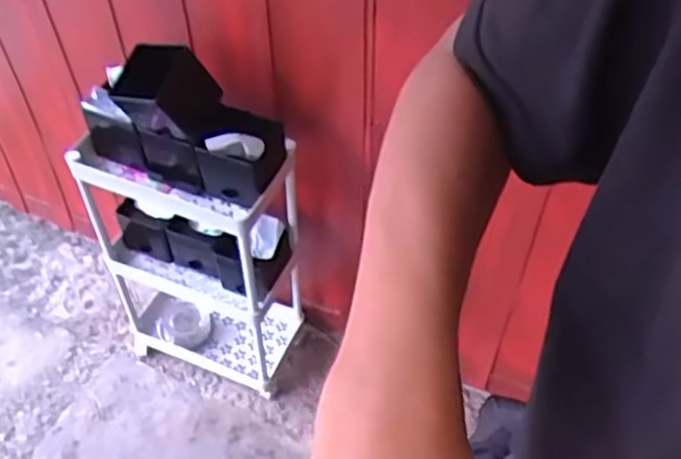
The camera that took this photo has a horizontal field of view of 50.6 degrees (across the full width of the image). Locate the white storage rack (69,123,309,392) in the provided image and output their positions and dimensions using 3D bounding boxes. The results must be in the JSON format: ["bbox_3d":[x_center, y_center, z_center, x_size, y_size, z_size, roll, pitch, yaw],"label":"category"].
[{"bbox_3d":[-0.297,0.057,1.474,0.398,0.597,0.207,17,50,15],"label":"white storage rack"}]

